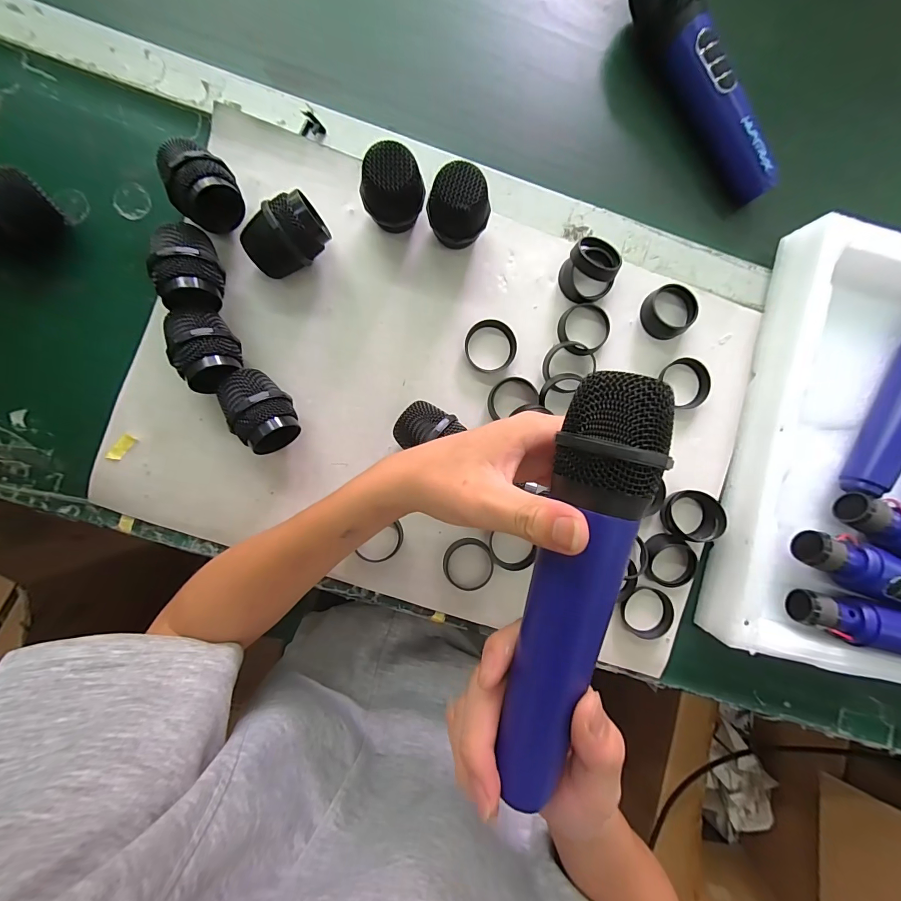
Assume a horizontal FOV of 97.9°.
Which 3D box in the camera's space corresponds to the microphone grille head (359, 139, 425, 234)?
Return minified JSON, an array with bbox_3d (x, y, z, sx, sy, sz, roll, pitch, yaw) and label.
[{"bbox_3d":[-0.044,-0.197,0.306,0.040,0.060,0.040,0,90,-4],"label":"microphone grille head"}]

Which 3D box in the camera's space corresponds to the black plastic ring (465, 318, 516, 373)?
[{"bbox_3d":[0.035,-0.090,0.338,0.043,0.010,0.043,0,90,-4],"label":"black plastic ring"}]

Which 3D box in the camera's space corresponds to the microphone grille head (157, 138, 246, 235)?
[{"bbox_3d":[-0.188,-0.199,0.298,0.046,0.047,0.059,-36,92,-4],"label":"microphone grille head"}]

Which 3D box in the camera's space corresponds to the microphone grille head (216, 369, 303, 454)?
[{"bbox_3d":[-0.147,-0.032,0.309,0.043,0.049,0.062,-31,92,-4],"label":"microphone grille head"}]

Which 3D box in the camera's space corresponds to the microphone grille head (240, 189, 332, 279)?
[{"bbox_3d":[-0.126,-0.164,0.306,0.064,0.047,0.044,-36,92,-4],"label":"microphone grille head"}]

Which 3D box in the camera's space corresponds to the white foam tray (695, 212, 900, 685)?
[{"bbox_3d":[0.392,0.015,0.338,0.281,0.058,0.351,14,89,-4],"label":"white foam tray"}]

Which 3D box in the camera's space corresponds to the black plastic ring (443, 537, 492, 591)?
[{"bbox_3d":[0.015,0.098,0.338,0.043,0.006,0.044,0,90,-4],"label":"black plastic ring"}]

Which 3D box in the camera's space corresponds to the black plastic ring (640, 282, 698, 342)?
[{"bbox_3d":[0.190,-0.120,0.340,0.042,0.016,0.042,0,90,-4],"label":"black plastic ring"}]

